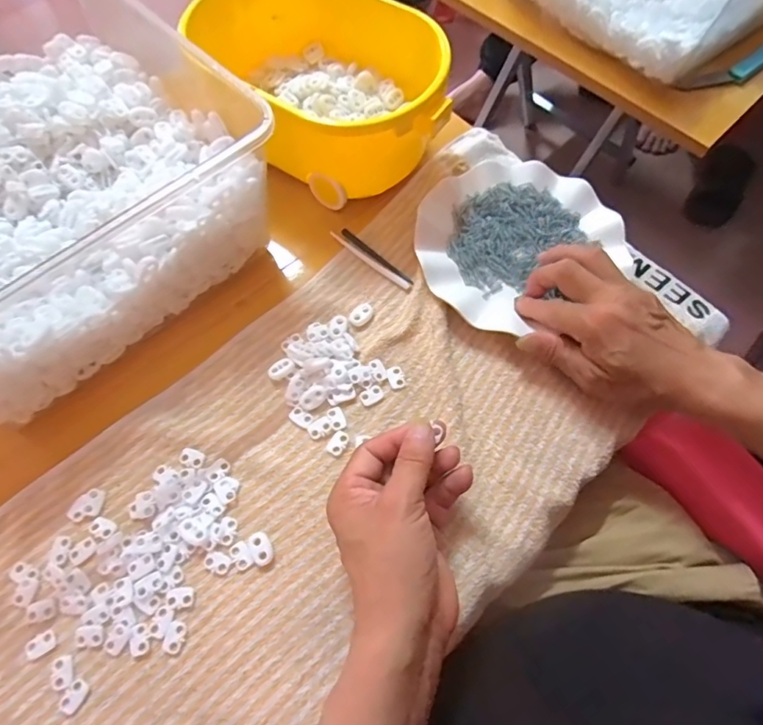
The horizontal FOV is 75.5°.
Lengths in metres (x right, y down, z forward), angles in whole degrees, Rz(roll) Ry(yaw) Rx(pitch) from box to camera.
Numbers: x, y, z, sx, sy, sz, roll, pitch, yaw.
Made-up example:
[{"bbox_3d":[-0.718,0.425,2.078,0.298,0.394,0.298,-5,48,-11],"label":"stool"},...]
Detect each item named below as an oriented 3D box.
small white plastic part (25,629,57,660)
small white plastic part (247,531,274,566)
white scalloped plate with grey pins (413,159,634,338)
[{"bbox_3d":[-0.222,0.183,0.320,0.018,0.004,0.013,-30,69,-14],"label":"small white plastic part"},{"bbox_3d":[-0.084,0.129,0.344,0.014,0.005,0.022,-25,68,-12],"label":"small white plastic part"},{"bbox_3d":[0.115,-0.111,0.443,0.181,0.023,0.149,-36,71,-16],"label":"white scalloped plate with grey pins"}]

